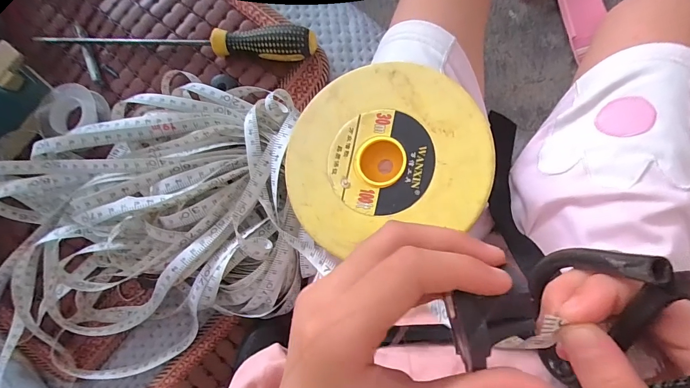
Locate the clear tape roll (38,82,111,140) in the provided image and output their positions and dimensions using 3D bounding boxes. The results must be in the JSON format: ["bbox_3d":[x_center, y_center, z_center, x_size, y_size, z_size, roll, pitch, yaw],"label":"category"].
[{"bbox_3d":[-0.273,-0.084,0.360,0.059,0.019,0.055,-1,84,3],"label":"clear tape roll"}]

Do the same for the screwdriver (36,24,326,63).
[{"bbox_3d":[-0.165,-0.150,0.356,0.271,0.026,0.028,3,85,3],"label":"screwdriver"}]

